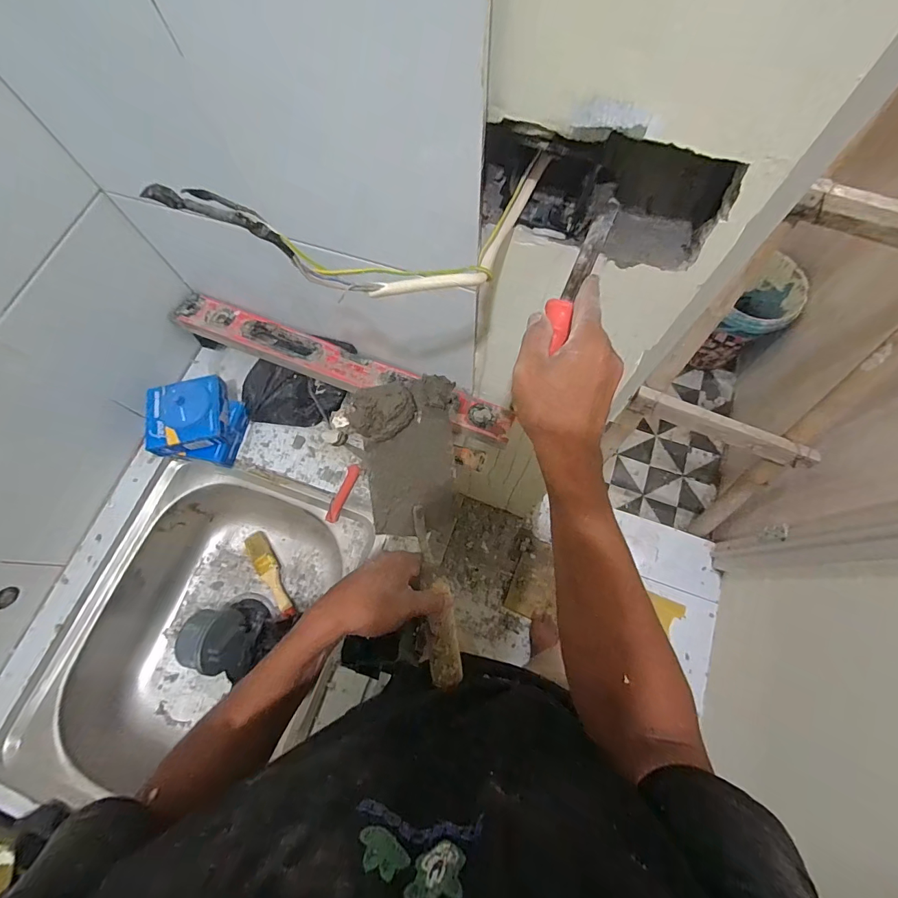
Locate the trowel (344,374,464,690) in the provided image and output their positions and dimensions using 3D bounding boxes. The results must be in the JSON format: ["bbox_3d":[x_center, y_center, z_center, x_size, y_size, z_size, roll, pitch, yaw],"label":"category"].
[{"bbox_3d":[-0.028,0.090,0.452,0.099,0.065,0.321,-8,100,-1],"label":"trowel"}]

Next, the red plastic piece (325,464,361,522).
[{"bbox_3d":[-0.166,0.070,0.659,0.019,0.021,0.094,22,74,9],"label":"red plastic piece"}]

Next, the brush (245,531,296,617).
[{"bbox_3d":[-0.320,0.224,0.741,0.040,0.020,0.160,-28,73,-7],"label":"brush"}]

